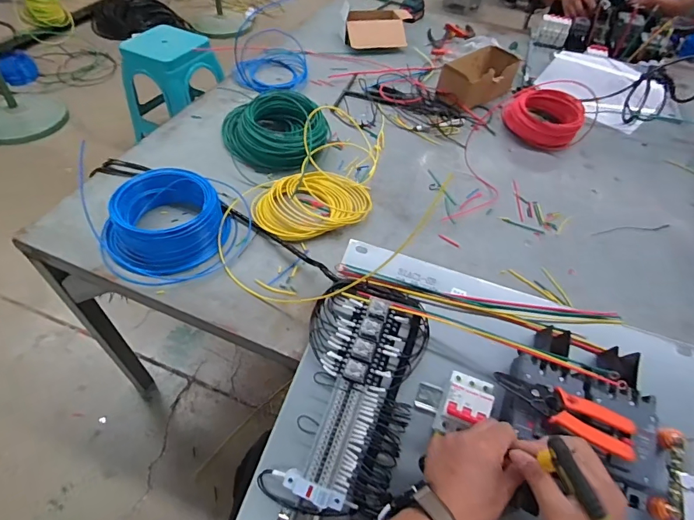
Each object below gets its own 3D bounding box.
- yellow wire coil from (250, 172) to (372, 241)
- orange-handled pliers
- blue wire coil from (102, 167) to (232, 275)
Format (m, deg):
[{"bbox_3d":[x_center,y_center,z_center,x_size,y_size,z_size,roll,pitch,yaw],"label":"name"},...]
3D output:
[{"bbox_3d":[-0.065,-0.118,0.816,0.235,0.047,0.166,-18,54,-19],"label":"yellow wire coil"},{"bbox_3d":[0.255,0.177,0.492,0.154,0.026,0.052,23,52,13],"label":"orange-handled pliers"},{"bbox_3d":[-0.317,-0.067,0.736,0.202,0.093,0.170,-22,56,-22],"label":"blue wire coil"}]

